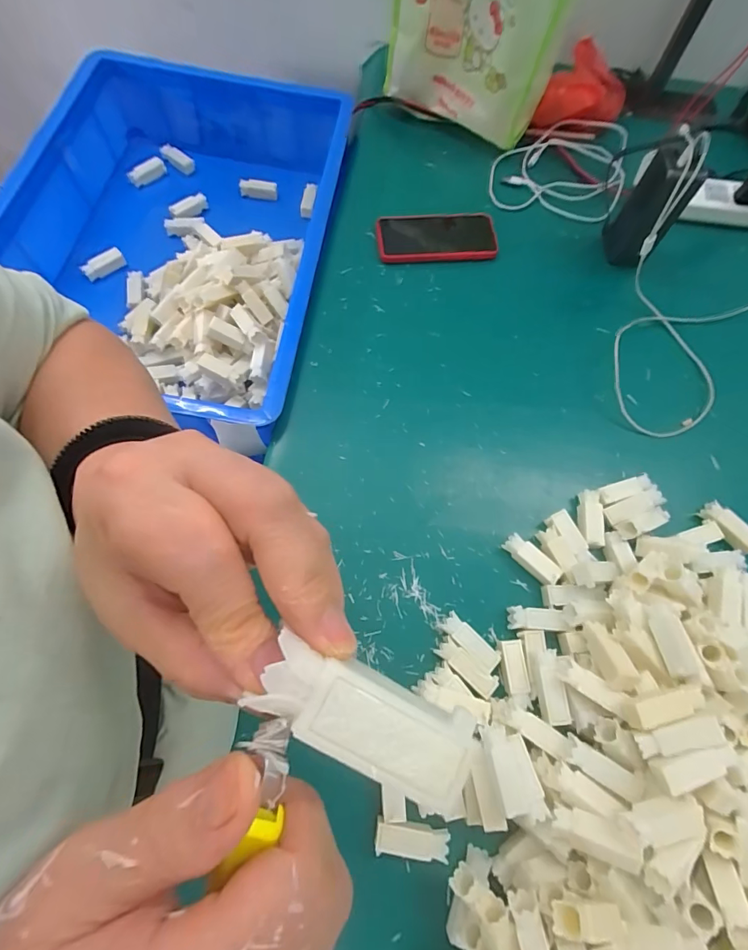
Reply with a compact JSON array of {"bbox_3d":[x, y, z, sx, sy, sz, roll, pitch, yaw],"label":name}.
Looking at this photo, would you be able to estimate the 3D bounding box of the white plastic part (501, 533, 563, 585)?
[{"bbox_3d":[0.165,0.089,0.459,0.062,0.022,0.023,42,74,14],"label":"white plastic part"}]

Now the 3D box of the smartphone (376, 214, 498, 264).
[{"bbox_3d":[0.086,-0.344,0.622,0.165,0.010,0.088,-2,69,-1],"label":"smartphone"}]

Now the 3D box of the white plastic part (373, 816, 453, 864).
[{"bbox_3d":[0.032,0.309,0.368,0.060,0.016,0.025,7,69,2],"label":"white plastic part"}]

